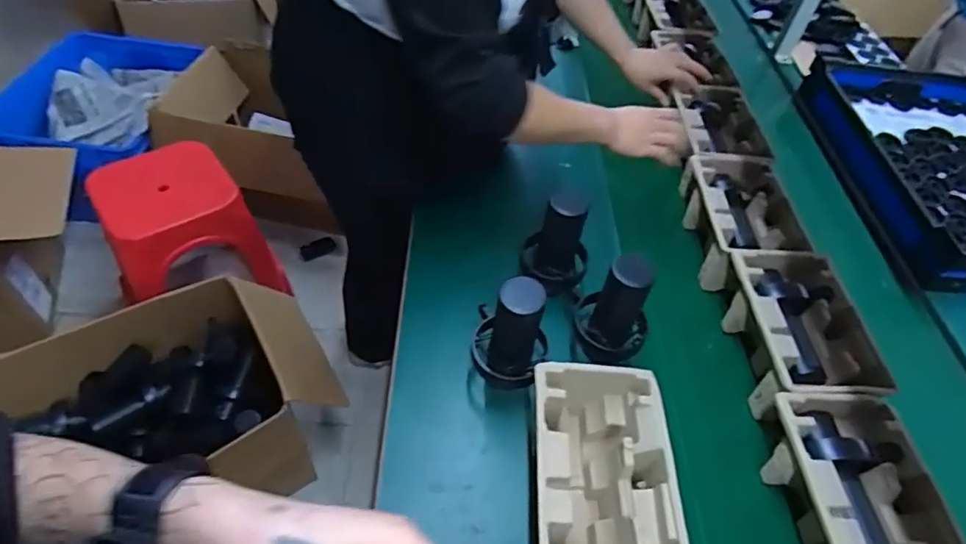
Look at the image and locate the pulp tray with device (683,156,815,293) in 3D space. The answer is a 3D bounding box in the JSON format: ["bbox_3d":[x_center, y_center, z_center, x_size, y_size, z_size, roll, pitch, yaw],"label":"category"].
[{"bbox_3d":[0.420,-0.081,0.902,0.151,0.098,0.218,2,49,-4],"label":"pulp tray with device"}]

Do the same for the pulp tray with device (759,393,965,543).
[{"bbox_3d":[0.410,0.256,0.618,0.143,0.095,0.222,1,49,-5],"label":"pulp tray with device"}]

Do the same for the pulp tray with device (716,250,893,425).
[{"bbox_3d":[0.424,0.086,0.758,0.149,0.098,0.231,2,49,-4],"label":"pulp tray with device"}]

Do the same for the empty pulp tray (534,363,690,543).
[{"bbox_3d":[0.122,0.228,0.607,0.141,0.115,0.226,3,49,-3],"label":"empty pulp tray"}]

